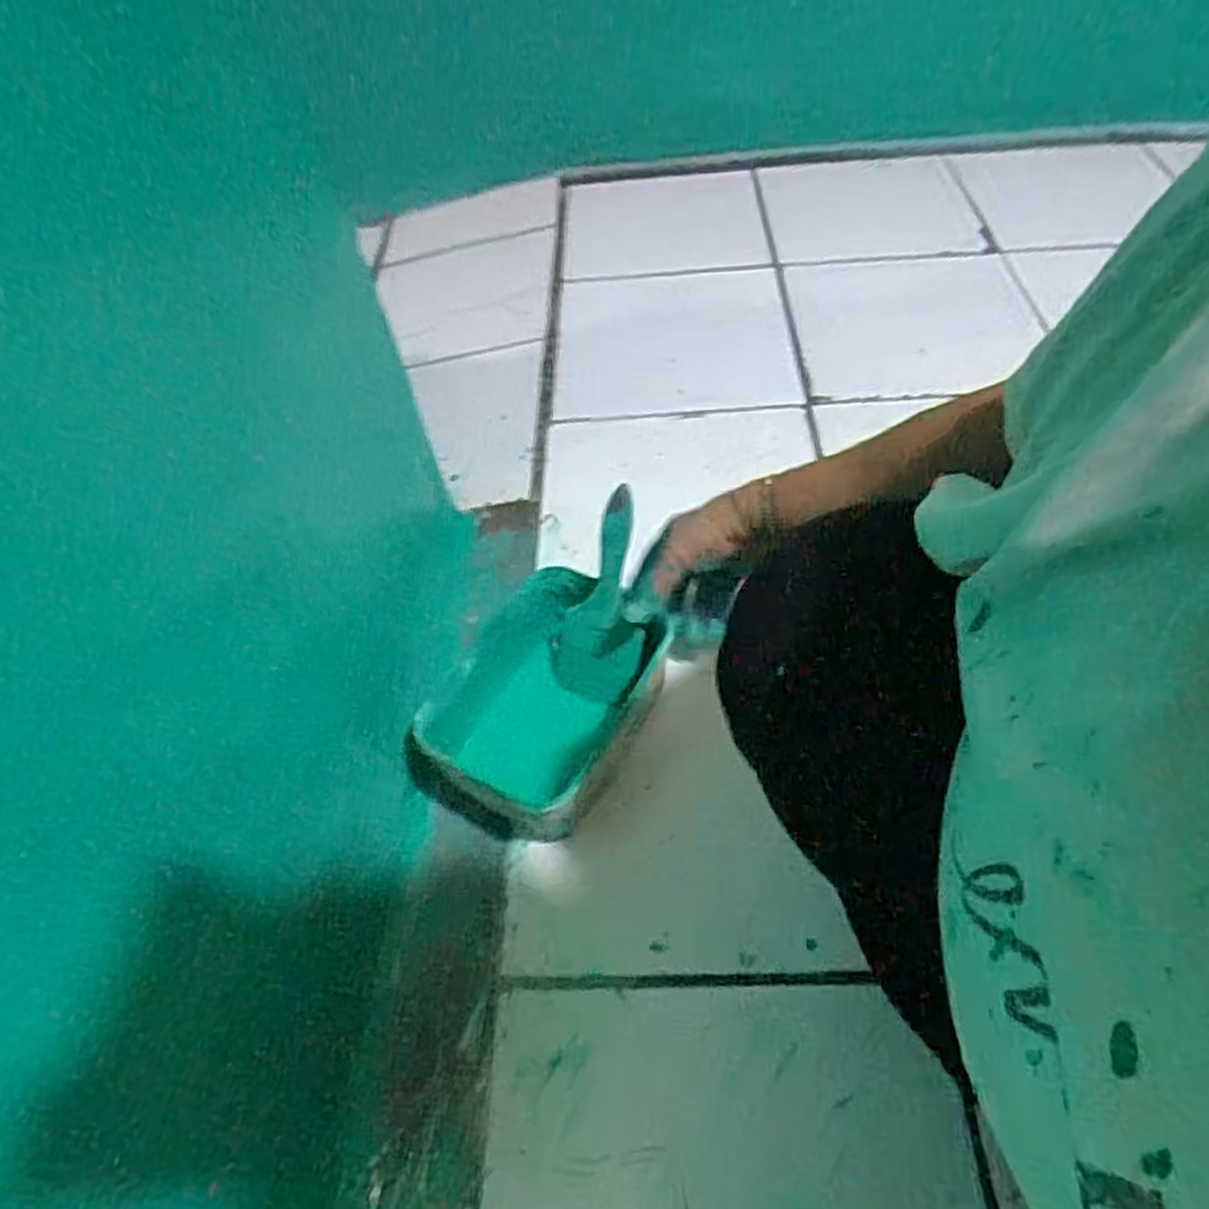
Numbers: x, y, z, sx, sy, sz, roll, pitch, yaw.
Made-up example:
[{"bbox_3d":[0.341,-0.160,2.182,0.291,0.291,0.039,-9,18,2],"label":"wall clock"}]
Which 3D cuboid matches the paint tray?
[{"bbox_3d":[-0.053,0.086,0.665,0.162,0.053,0.216,32,78,13],"label":"paint tray"}]

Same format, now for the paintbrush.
[{"bbox_3d":[-0.002,-0.004,0.655,0.079,0.180,0.029,15,18,17],"label":"paintbrush"}]

